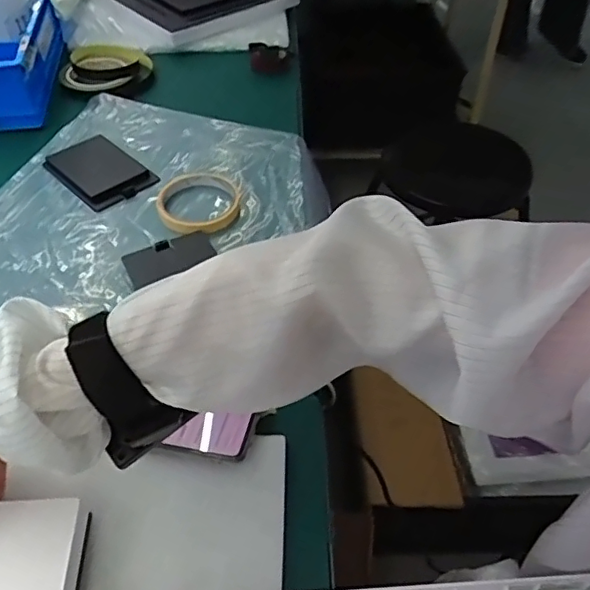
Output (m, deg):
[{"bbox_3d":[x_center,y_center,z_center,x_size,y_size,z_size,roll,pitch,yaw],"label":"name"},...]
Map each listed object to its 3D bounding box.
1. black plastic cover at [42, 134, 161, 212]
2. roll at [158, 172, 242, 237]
[{"bbox_3d":[-0.223,-0.146,0.653,0.123,0.016,0.087,37,53,26],"label":"black plastic cover"},{"bbox_3d":[-0.100,-0.100,0.605,0.083,0.011,0.097,12,47,5],"label":"roll"}]

